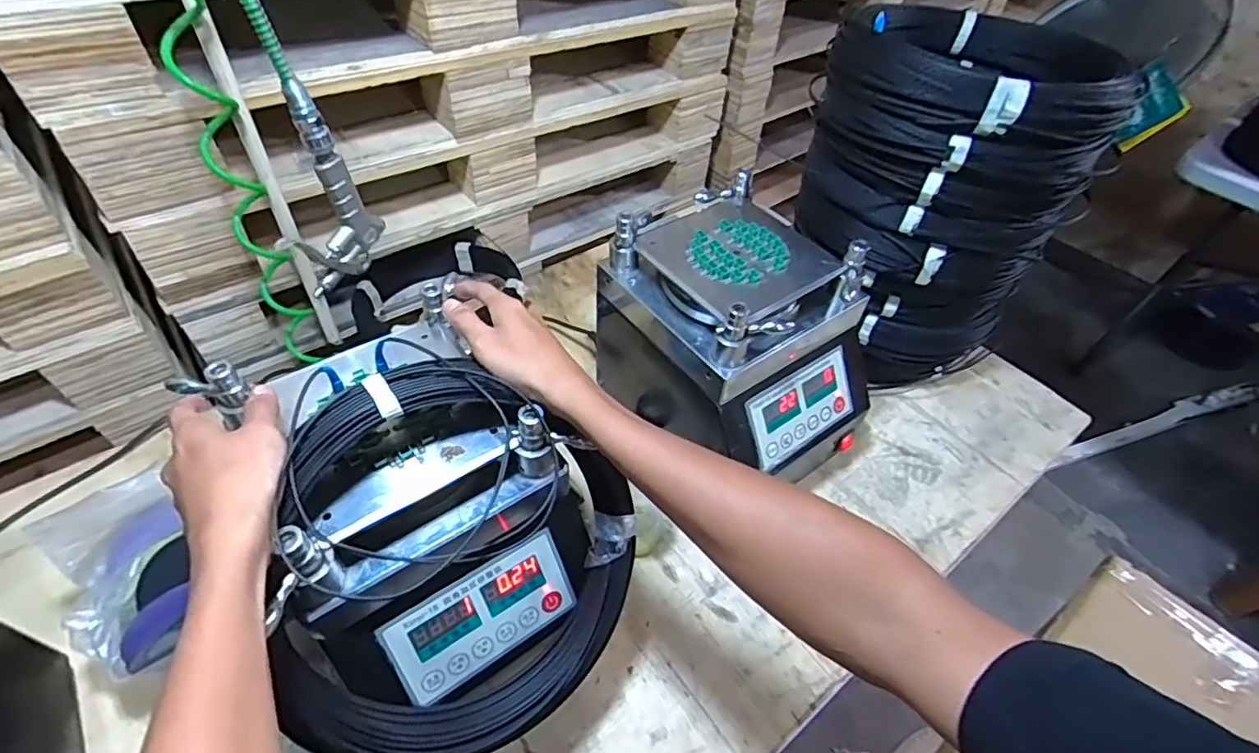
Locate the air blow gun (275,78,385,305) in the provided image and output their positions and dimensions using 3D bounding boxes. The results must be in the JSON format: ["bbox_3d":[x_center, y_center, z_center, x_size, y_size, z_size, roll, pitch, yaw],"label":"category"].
[{"bbox_3d":[-0.269,-0.162,0.513,0.024,0.167,0.090,31,54,21],"label":"air blow gun"}]

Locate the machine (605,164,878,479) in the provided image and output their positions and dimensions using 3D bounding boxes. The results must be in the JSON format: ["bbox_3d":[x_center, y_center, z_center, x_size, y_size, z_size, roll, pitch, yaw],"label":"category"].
[{"bbox_3d":[0.126,-0.030,0.719,0.214,0.281,0.282,-28,56,-25],"label":"machine"}]

